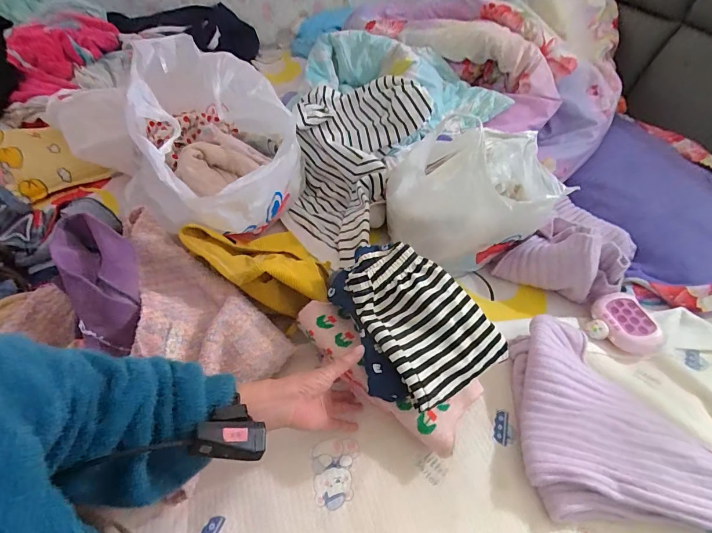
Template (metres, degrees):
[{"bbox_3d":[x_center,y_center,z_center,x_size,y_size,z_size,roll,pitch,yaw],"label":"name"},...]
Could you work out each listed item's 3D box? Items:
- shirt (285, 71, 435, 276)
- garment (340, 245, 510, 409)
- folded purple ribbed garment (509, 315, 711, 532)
[{"bbox_3d":[-0.039,-0.225,0.820,0.290,0.262,0.315,25,49,17],"label":"shirt"},{"bbox_3d":[0.089,0.061,0.529,0.157,0.032,0.224,-26,67,-18],"label":"garment"},{"bbox_3d":[0.389,0.227,0.555,0.299,0.073,0.270,11,46,4],"label":"folded purple ribbed garment"}]

